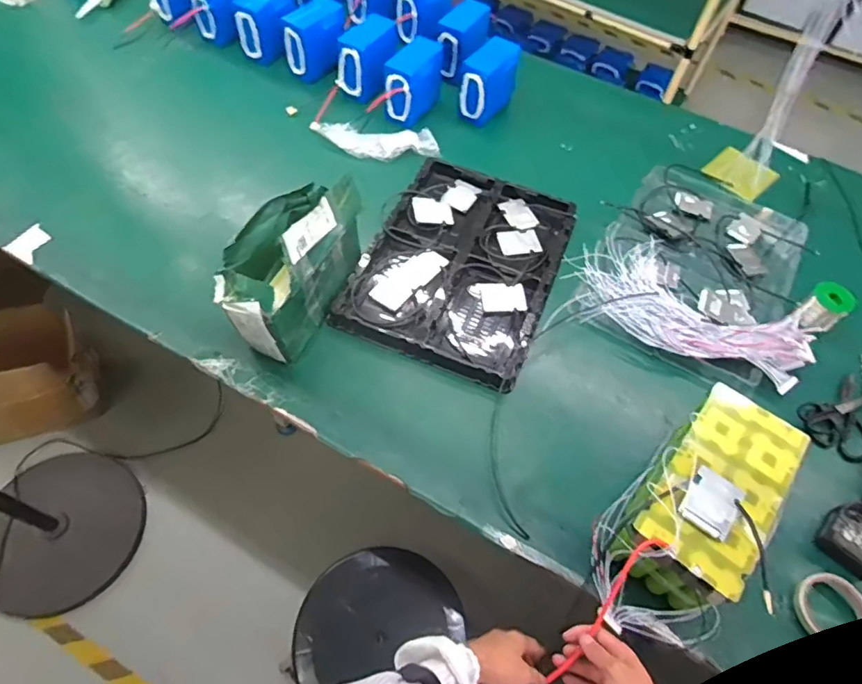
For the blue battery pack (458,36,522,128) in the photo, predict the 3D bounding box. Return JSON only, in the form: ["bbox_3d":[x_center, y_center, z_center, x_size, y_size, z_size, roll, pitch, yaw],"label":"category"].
[{"bbox_3d":[0.143,-0.628,1.310,0.081,0.156,0.165,29,61,14],"label":"blue battery pack"}]

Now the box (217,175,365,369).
[{"bbox_3d":[-0.249,-0.143,0.926,0.161,0.204,0.297,21,59,9],"label":"box"}]

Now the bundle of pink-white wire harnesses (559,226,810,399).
[{"bbox_3d":[0.484,-0.068,1.013,0.430,0.045,0.251,35,62,17],"label":"bundle of pink-white wire harnesses"}]

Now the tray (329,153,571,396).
[{"bbox_3d":[0.065,-0.163,1.069,0.344,0.035,0.481,21,59,9],"label":"tray"}]

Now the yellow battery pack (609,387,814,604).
[{"bbox_3d":[0.381,0.209,0.750,0.145,0.126,0.290,38,69,18],"label":"yellow battery pack"}]

